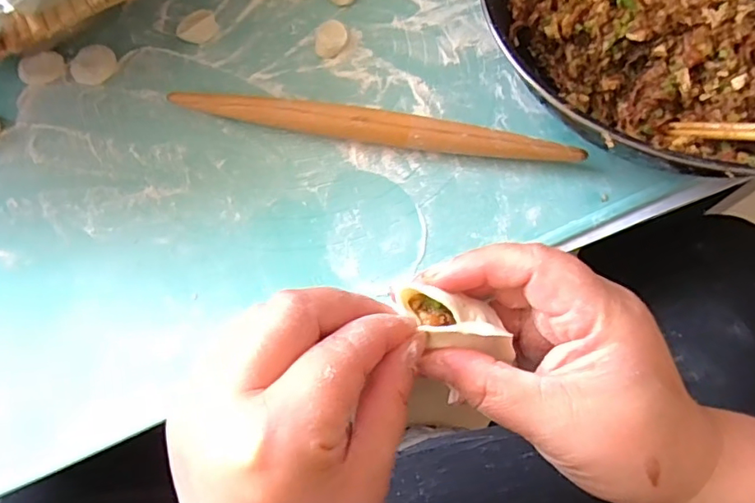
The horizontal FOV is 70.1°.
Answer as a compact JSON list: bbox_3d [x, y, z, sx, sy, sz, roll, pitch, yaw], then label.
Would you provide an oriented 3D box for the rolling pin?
[{"bbox_3d":[-0.003,-0.097,0.423,0.314,0.029,0.022,9,71,4],"label":"rolling pin"}]

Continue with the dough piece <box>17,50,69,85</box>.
[{"bbox_3d":[-0.286,-0.157,0.459,0.038,0.006,0.028,-22,72,-7],"label":"dough piece"}]

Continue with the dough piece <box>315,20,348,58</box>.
[{"bbox_3d":[-0.039,-0.183,0.460,0.026,0.017,0.032,3,71,2],"label":"dough piece"}]

